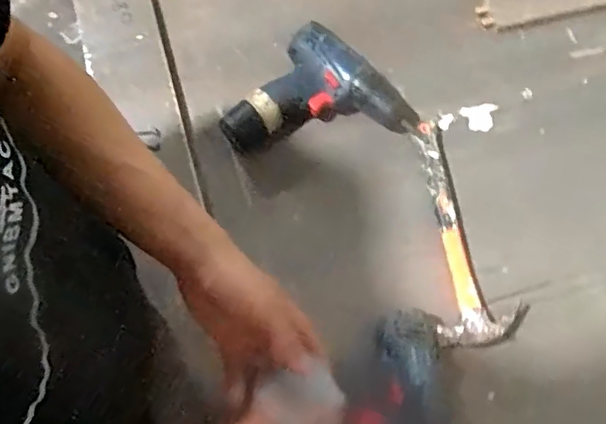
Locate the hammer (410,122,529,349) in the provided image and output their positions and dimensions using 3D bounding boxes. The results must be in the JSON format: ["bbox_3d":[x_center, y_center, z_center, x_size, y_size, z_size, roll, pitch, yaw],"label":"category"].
[{"bbox_3d":[0.190,0.021,0.662,0.103,0.026,0.261,-2,69,-2],"label":"hammer"}]

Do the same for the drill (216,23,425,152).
[{"bbox_3d":[0.013,-0.152,0.703,0.226,0.049,0.152,-11,69,-5],"label":"drill"}]

